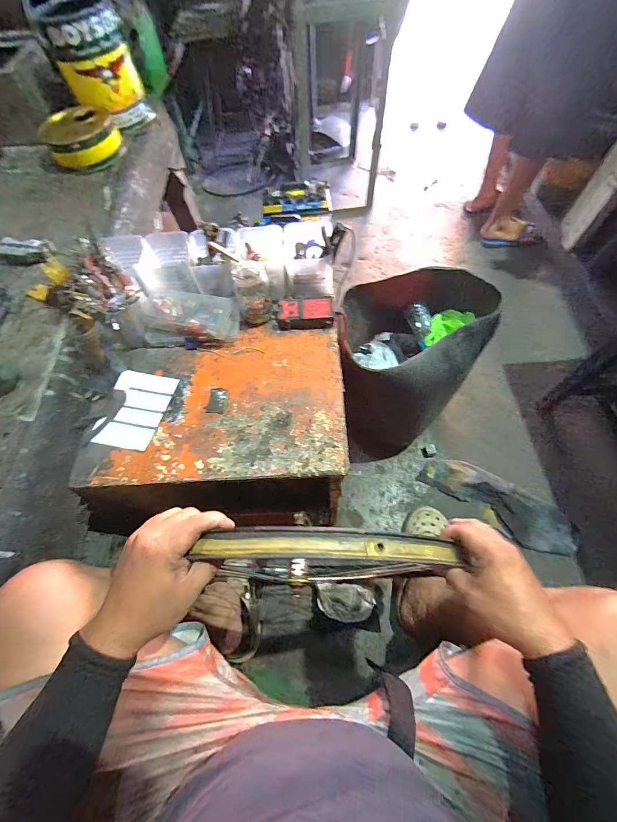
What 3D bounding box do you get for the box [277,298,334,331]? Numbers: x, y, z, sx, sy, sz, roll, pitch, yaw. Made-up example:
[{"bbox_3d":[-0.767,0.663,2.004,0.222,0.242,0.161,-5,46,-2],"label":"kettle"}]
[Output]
[{"bbox_3d":[-0.006,-0.183,0.650,0.103,0.031,0.059,-1,63,2],"label":"box"}]

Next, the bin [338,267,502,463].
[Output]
[{"bbox_3d":[0.259,-0.102,0.943,0.365,0.432,0.336,-6,63,0],"label":"bin"}]

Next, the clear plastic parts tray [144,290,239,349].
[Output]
[{"bbox_3d":[-0.218,-0.172,0.641,0.169,0.042,0.099,6,64,6],"label":"clear plastic parts tray"}]

